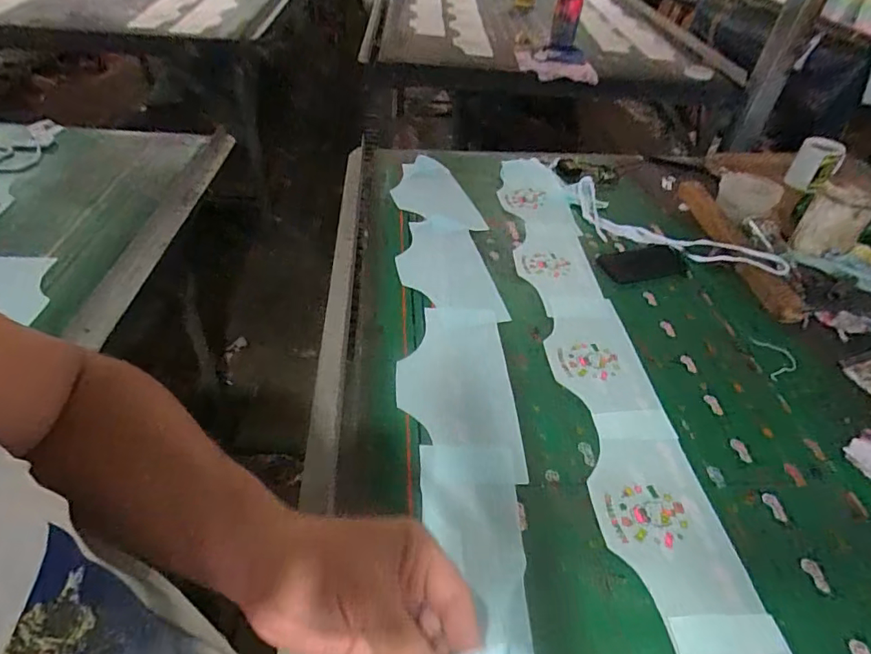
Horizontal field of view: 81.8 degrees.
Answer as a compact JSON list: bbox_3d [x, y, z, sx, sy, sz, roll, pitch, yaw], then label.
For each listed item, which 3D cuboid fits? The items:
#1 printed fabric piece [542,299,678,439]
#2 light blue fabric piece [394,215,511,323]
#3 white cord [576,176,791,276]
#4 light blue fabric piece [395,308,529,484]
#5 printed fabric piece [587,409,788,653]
[{"bbox_3d":[0.234,0.047,0.738,0.133,0.005,0.275,1,42,-5],"label":"printed fabric piece"},{"bbox_3d":[0.011,-0.113,0.897,0.153,0.008,0.304,-5,43,-11],"label":"light blue fabric piece"},{"bbox_3d":[0.436,-0.183,0.979,0.432,0.030,0.141,35,50,29],"label":"white cord"},{"bbox_3d":[0.026,0.070,0.697,0.155,0.009,0.295,6,40,-7],"label":"light blue fabric piece"},{"bbox_3d":[0.250,0.208,0.564,0.137,0.010,0.280,0,42,-5],"label":"printed fabric piece"}]

